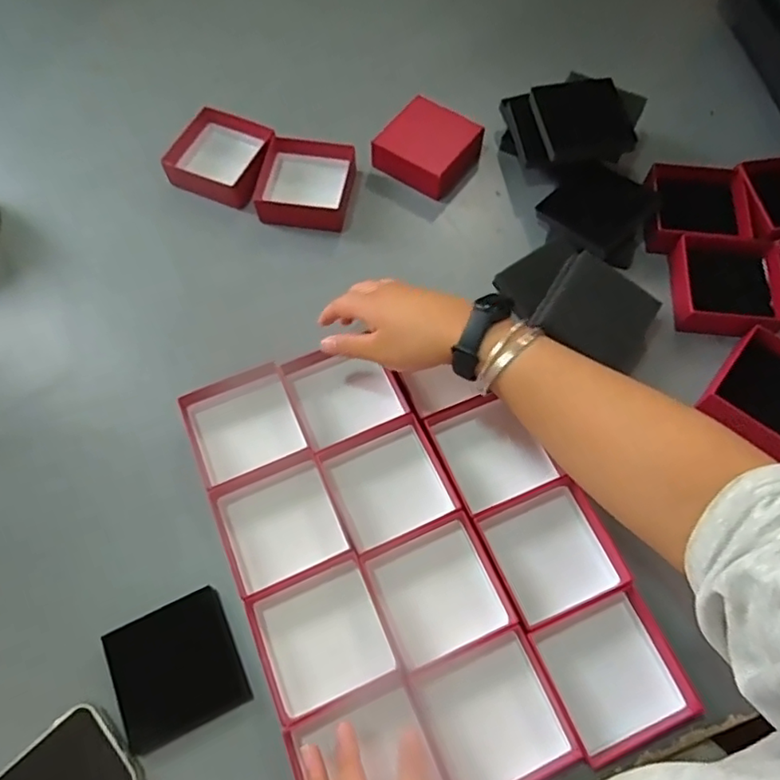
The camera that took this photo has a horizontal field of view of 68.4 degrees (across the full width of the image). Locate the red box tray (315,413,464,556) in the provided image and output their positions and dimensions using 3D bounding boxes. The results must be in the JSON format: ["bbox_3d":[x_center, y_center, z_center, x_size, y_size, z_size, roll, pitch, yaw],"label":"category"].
[{"bbox_3d":[-0.003,0.071,0.465,0.091,0.031,0.088,-22,67,-9],"label":"red box tray"}]

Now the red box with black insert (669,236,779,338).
[{"bbox_3d":[0.315,-0.094,0.540,0.098,0.035,0.101,2,66,2],"label":"red box with black insert"}]

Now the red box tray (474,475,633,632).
[{"bbox_3d":[0.123,0.125,0.446,0.088,0.034,0.092,-21,67,-9],"label":"red box tray"}]

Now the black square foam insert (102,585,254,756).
[{"bbox_3d":[-0.155,0.201,0.416,0.085,0.017,0.083,-24,68,-10],"label":"black square foam insert"}]

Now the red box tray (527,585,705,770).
[{"bbox_3d":[0.160,0.204,0.412,0.078,0.039,0.094,-23,67,-9],"label":"red box tray"}]

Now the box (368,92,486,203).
[{"bbox_3d":[0.040,-0.259,0.611,0.089,0.038,0.092,34,70,15],"label":"box"}]

